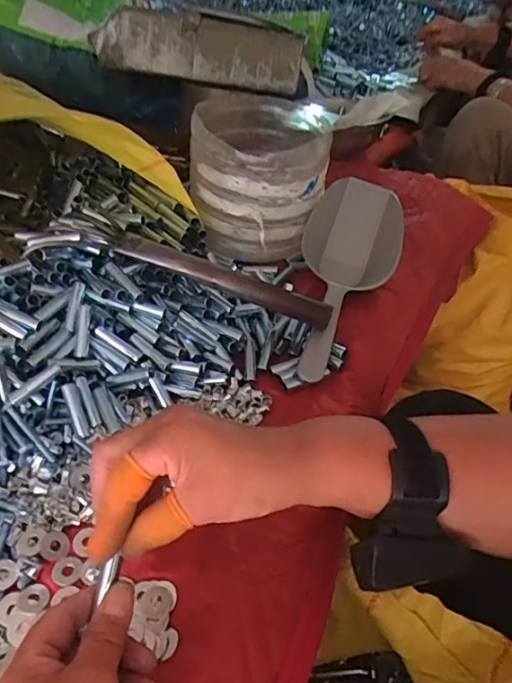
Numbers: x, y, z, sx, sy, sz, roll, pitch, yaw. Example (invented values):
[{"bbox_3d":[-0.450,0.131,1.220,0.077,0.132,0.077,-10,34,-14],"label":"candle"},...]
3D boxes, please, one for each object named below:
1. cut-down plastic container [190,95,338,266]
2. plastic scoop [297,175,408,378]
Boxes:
[{"bbox_3d":[0.007,-0.197,0.628,0.151,0.138,0.163,2,43,3],"label":"cut-down plastic container"},{"bbox_3d":[0.095,-0.083,0.583,0.099,0.077,0.287,17,46,18],"label":"plastic scoop"}]

